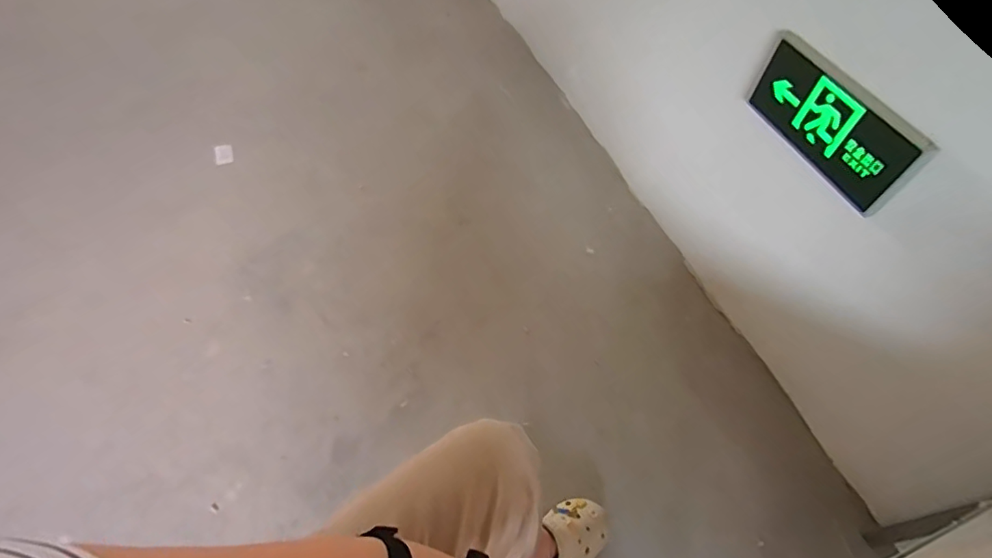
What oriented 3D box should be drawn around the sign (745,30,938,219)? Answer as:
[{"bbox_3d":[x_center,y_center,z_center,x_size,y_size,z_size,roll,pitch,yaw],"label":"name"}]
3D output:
[{"bbox_3d":[0.580,-0.273,0.867,0.034,0.157,0.339,-15,56,-14],"label":"sign"}]

